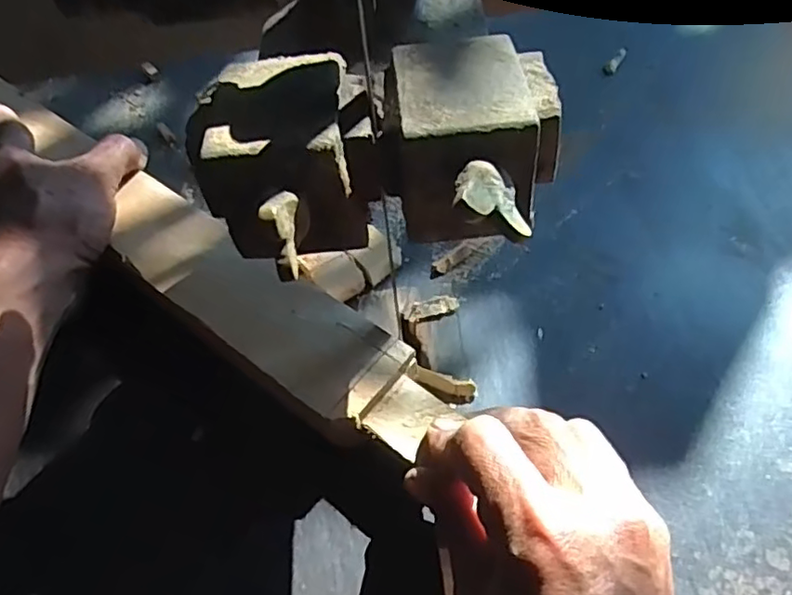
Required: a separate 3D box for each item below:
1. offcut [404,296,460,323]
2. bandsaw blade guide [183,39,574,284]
[{"bbox_3d":[0.019,0.005,0.330,0.029,0.006,0.009,-16,52,-8],"label":"offcut"},{"bbox_3d":[-0.005,-0.043,0.193,0.109,0.042,0.075,-5,51,0],"label":"bandsaw blade guide"}]

